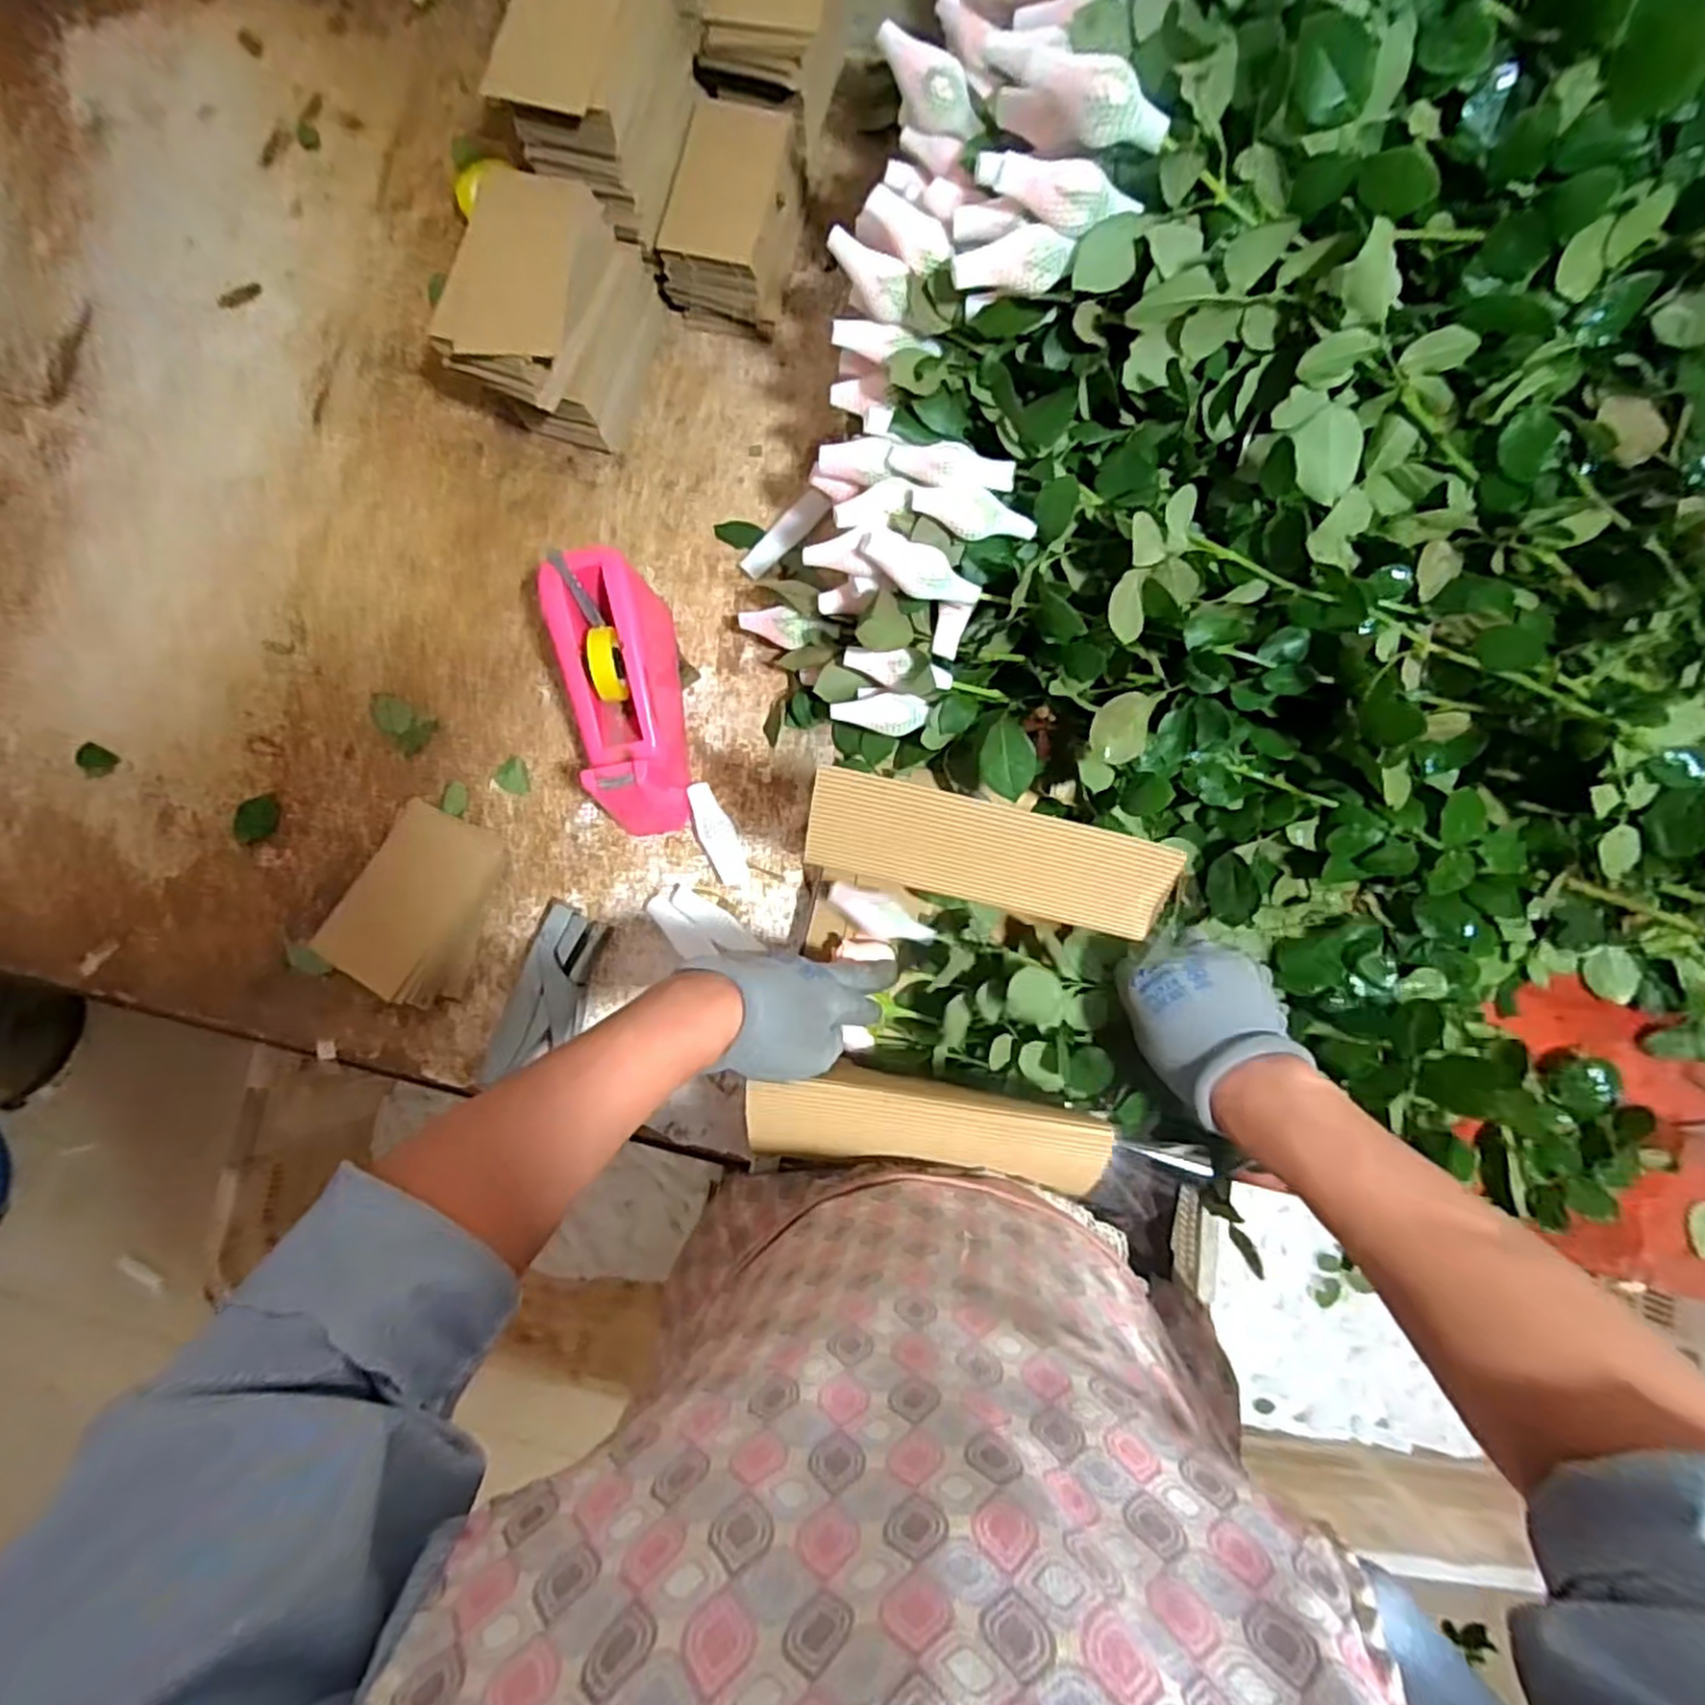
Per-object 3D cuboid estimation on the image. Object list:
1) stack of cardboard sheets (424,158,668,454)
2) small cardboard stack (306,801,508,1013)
[{"bbox_3d":[-0.235,-0.419,0.612,0.094,0.147,0.164,18,83,3],"label":"stack of cardboard sheets"},{"bbox_3d":[-0.342,0.040,0.605,0.101,0.037,0.145,23,83,4],"label":"small cardboard stack"}]

